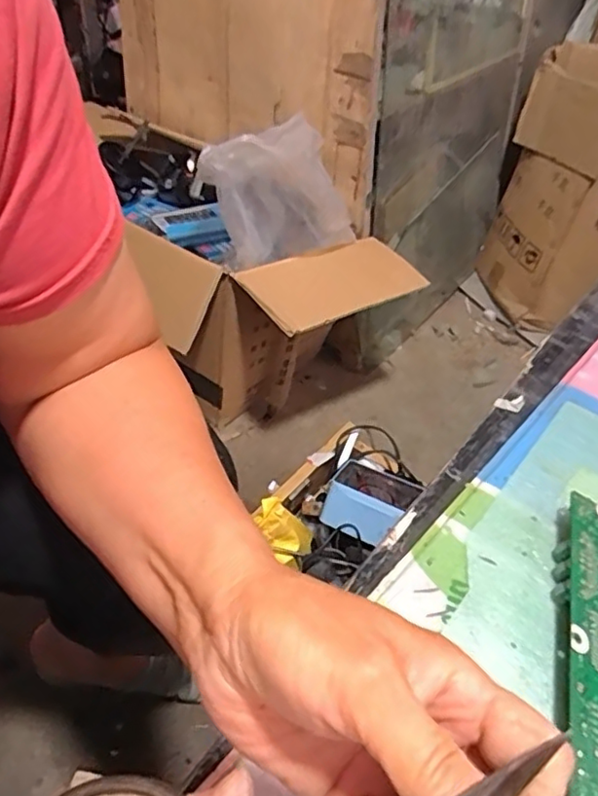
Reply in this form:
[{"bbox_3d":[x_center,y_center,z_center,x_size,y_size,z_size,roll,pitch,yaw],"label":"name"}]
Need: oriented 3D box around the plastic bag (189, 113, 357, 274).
[{"bbox_3d":[-0.024,-0.263,0.811,0.220,0.179,0.076,-15,47,-21],"label":"plastic bag"}]

